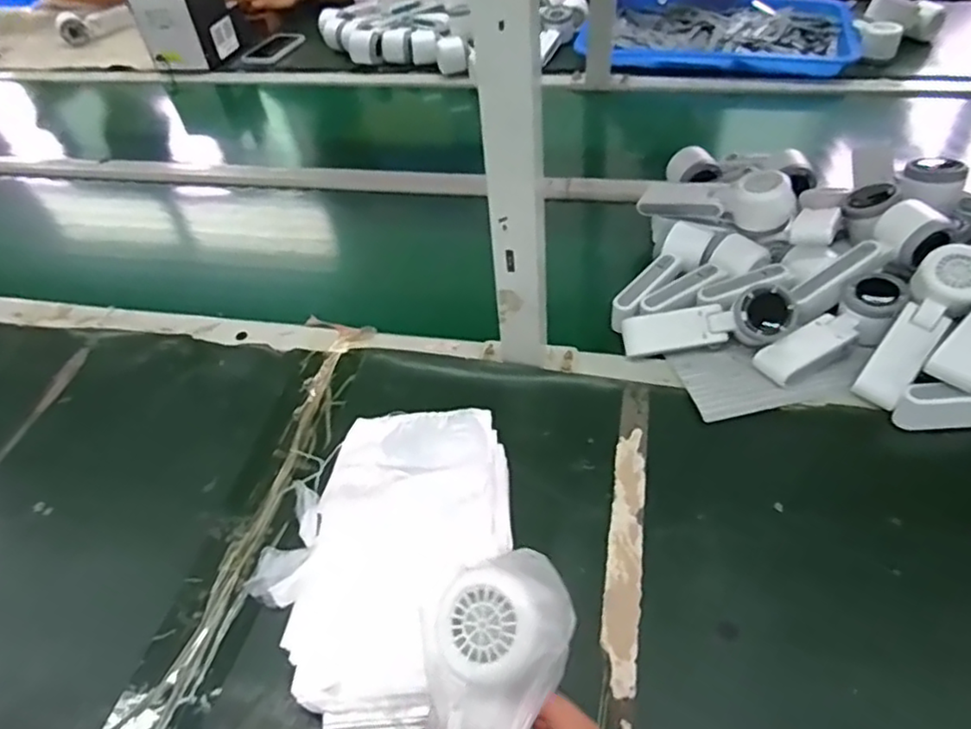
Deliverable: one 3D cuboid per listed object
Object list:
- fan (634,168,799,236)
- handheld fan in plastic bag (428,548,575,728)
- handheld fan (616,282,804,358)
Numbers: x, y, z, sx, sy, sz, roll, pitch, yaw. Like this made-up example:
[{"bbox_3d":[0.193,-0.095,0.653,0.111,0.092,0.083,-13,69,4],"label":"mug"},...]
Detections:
[{"bbox_3d":[0.263,-0.187,0.738,0.172,0.064,0.048,13,51,35],"label":"fan"},{"bbox_3d":[0.000,0.173,0.320,0.067,0.041,0.154,10,72,14],"label":"handheld fan in plastic bag"},{"bbox_3d":[0.223,-0.042,0.641,0.164,0.050,0.050,-2,50,4],"label":"handheld fan"}]

